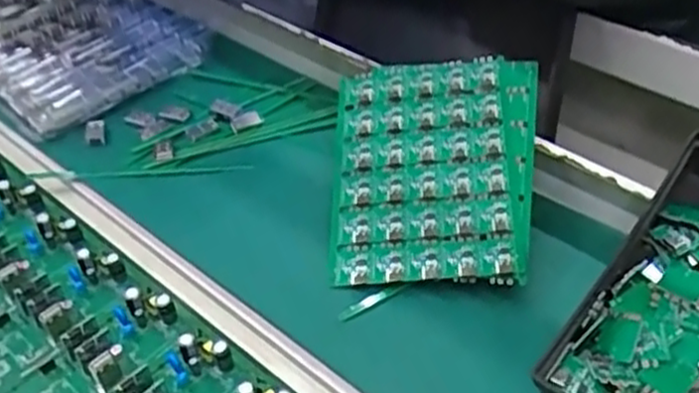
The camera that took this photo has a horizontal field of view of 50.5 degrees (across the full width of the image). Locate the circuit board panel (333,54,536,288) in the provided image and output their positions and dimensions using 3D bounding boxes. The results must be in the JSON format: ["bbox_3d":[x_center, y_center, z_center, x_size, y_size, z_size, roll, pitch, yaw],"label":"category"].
[{"bbox_3d":[0.053,-0.021,0.466,0.126,0.008,0.164,-4,56,14],"label":"circuit board panel"}]

